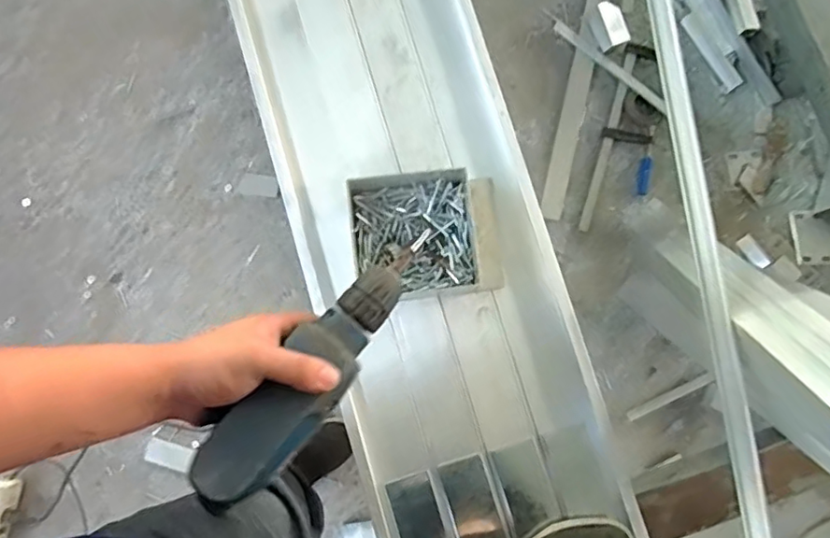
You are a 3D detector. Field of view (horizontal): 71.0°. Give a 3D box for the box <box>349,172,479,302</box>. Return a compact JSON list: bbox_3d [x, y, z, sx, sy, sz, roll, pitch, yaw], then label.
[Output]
[{"bbox_3d":[-0.001,-0.042,0.747,0.153,0.066,0.148,-6,82,-1],"label":"box"}]

